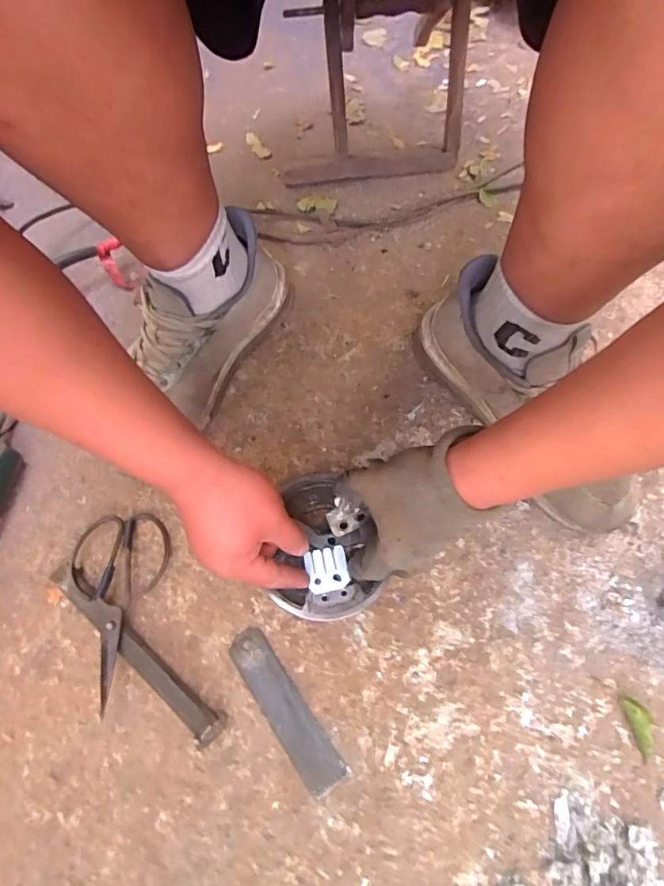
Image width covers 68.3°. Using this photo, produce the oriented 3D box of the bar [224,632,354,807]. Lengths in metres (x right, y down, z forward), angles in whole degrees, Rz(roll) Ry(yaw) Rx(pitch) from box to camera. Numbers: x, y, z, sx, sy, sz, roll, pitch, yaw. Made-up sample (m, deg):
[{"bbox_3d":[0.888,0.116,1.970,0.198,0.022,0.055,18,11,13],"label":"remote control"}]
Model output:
[{"bbox_3d":[-0.044,0.242,0.449,0.036,0.005,0.151,-35,70,-12],"label":"bar"}]

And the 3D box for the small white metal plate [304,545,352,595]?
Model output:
[{"bbox_3d":[-0.005,0.125,0.483,0.040,0.004,0.042,-11,67,-2],"label":"small white metal plate"}]

